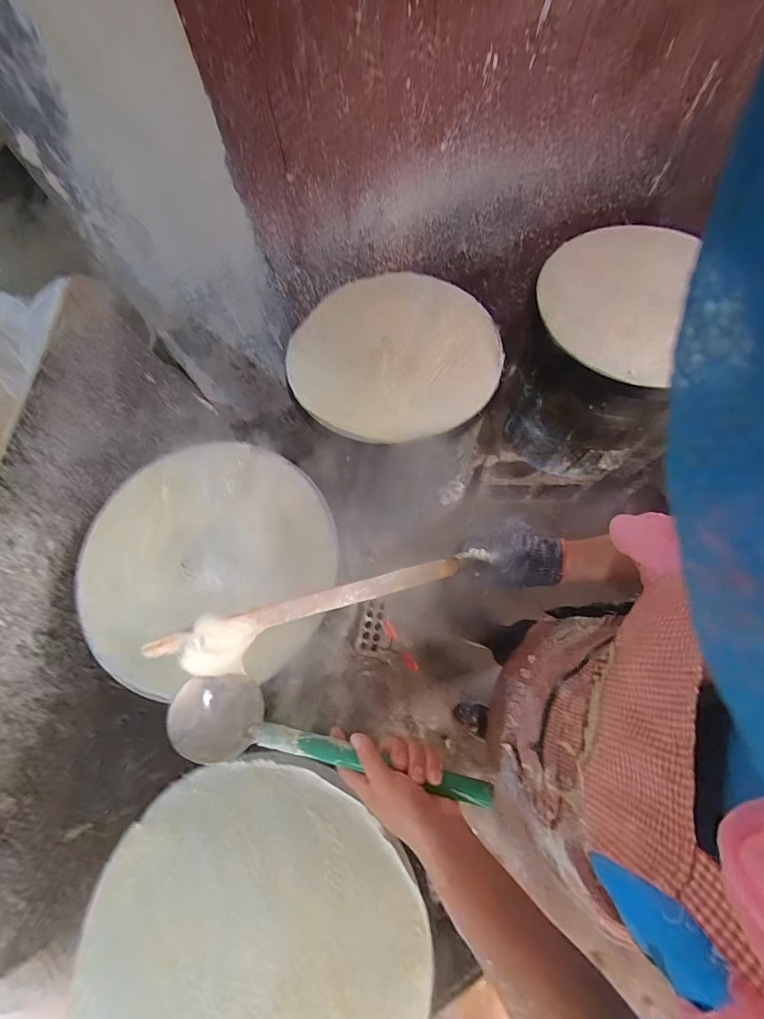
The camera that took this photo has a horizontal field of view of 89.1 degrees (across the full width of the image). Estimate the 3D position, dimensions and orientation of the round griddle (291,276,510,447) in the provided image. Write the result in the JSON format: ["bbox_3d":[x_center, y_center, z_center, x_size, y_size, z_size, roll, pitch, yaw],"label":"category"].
[{"bbox_3d":[0.022,-0.285,0.707,0.384,0.043,0.362,-13,71,-2],"label":"round griddle"}]

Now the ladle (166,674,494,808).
[{"bbox_3d":[-0.062,0.240,0.393,0.327,0.064,0.071,8,71,15],"label":"ladle"}]

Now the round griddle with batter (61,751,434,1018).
[{"bbox_3d":[-0.147,0.489,0.421,0.363,0.013,0.365,-1,71,2],"label":"round griddle with batter"}]

